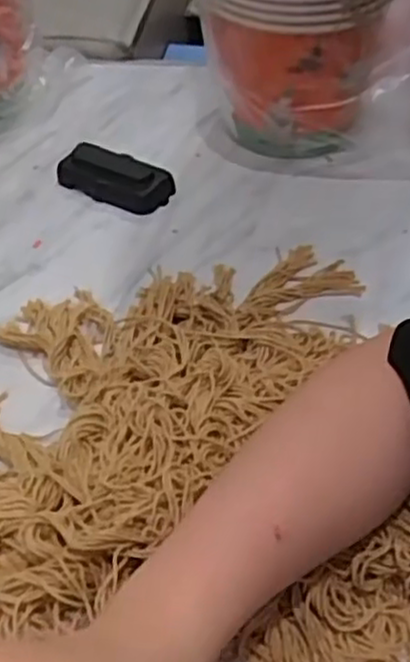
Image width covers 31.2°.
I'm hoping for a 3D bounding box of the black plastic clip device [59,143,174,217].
[{"bbox_3d":[-0.078,-0.142,0.664,0.110,0.024,0.056,25,54,23],"label":"black plastic clip device"}]

